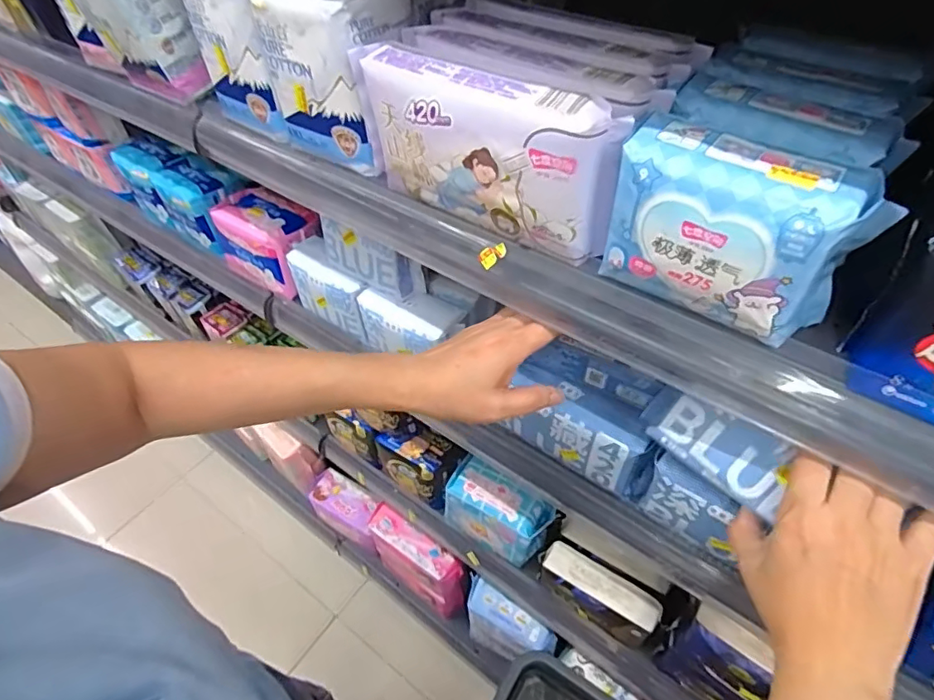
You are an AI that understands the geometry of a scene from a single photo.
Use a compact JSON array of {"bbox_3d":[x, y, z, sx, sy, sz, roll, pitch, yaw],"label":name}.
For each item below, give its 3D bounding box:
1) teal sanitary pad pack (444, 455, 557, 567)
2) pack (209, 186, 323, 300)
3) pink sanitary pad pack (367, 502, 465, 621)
[{"bbox_3d":[0.044,0.229,0.768,0.144,0.094,0.068,25,54,21],"label":"teal sanitary pad pack"},{"bbox_3d":[-0.251,-0.139,0.699,0.150,0.090,0.079,26,54,22],"label":"pack"},{"bbox_3d":[-0.096,0.398,1.019,0.204,0.164,0.060,31,57,25],"label":"pink sanitary pad pack"}]

